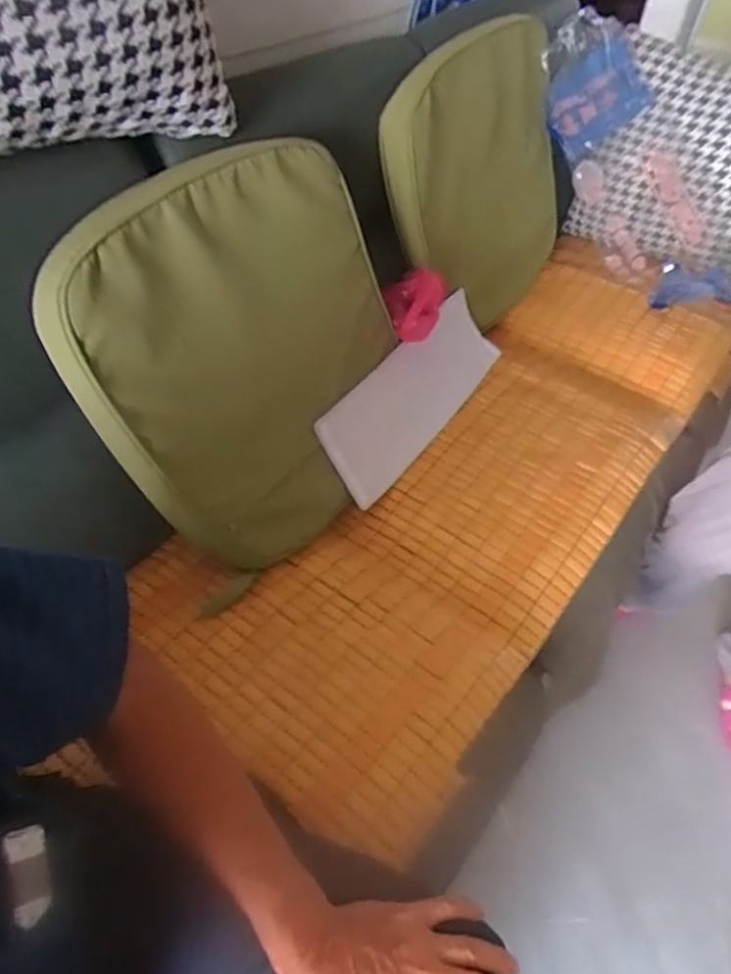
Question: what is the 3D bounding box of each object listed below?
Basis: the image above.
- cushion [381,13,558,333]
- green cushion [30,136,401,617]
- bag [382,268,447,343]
[{"bbox_3d":[0.213,-0.524,1.108,0.377,0.457,0.080,-36,43,-17],"label":"cushion"},{"bbox_3d":[-0.123,-0.159,0.811,0.064,0.477,0.471,8,40,44],"label":"green cushion"},{"bbox_3d":[0.079,-0.280,0.965,0.081,0.067,0.116,-7,50,-9],"label":"bag"}]

